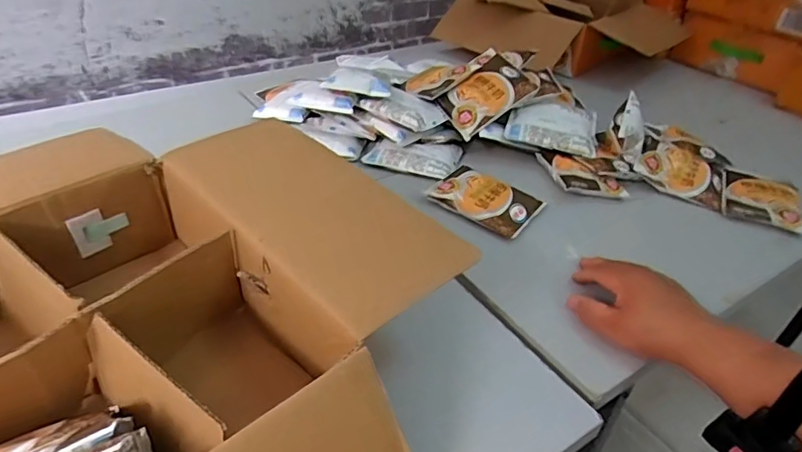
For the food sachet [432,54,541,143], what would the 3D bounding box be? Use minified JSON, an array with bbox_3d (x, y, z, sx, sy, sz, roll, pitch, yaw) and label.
[{"bbox_3d":[0.126,-0.193,0.773,0.135,0.020,0.089,-41,60,-9],"label":"food sachet"}]

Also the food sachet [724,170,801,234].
[{"bbox_3d":[0.496,-0.038,0.725,0.092,0.023,0.120,15,39,14],"label":"food sachet"}]

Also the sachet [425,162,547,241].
[{"bbox_3d":[0.109,-0.038,0.683,0.128,0.016,0.101,26,42,26],"label":"sachet"}]

